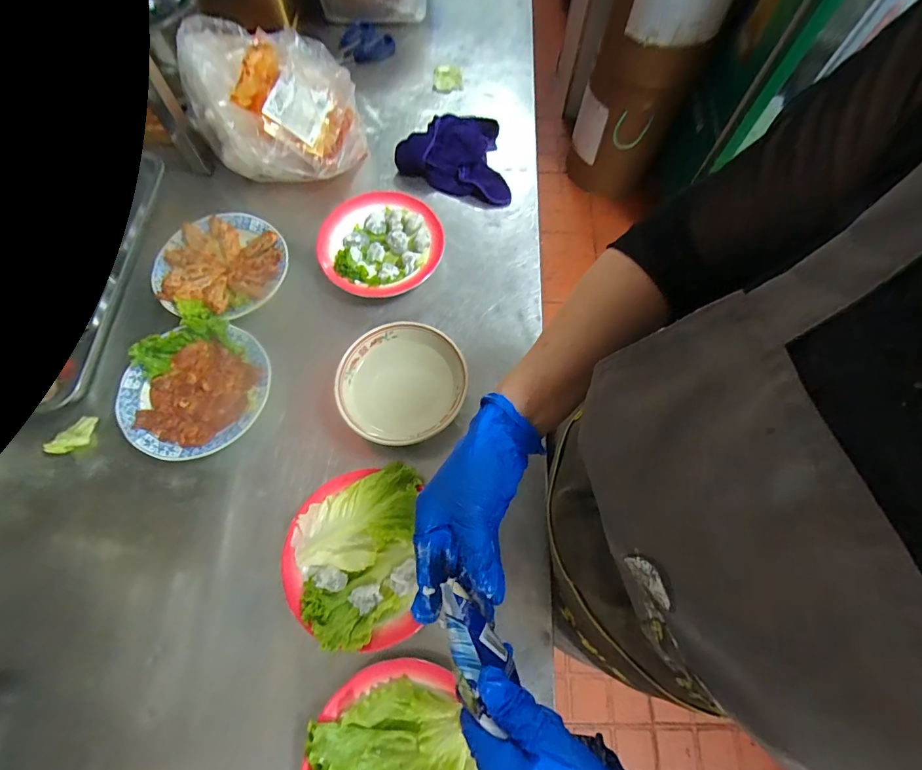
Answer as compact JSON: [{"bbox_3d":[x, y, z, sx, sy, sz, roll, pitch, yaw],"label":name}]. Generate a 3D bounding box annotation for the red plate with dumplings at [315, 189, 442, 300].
[{"bbox_3d":[-0.110,-0.191,0.593,0.164,0.030,0.158,0,68,-1],"label":"red plate with dumplings"}]

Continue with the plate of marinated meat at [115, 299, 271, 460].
[{"bbox_3d":[-0.312,0.002,0.513,0.161,0.048,0.167,0,68,-1],"label":"plate of marinated meat"}]

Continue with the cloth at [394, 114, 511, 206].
[{"bbox_3d":[0.003,-0.368,0.675,0.183,0.039,0.150,18,69,6],"label":"cloth"}]

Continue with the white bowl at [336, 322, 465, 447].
[{"bbox_3d":[-0.069,0.002,0.519,0.147,0.046,0.139,0,68,-1],"label":"white bowl"}]

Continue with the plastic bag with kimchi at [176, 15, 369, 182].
[{"bbox_3d":[-0.270,-0.397,0.617,0.218,0.132,0.179,31,71,11],"label":"plastic bag with kimchi"}]

